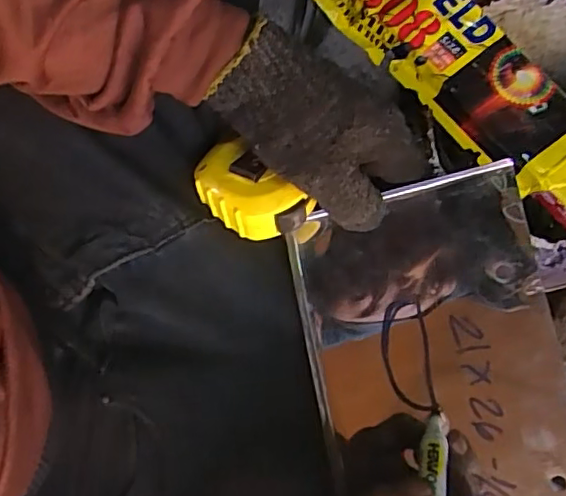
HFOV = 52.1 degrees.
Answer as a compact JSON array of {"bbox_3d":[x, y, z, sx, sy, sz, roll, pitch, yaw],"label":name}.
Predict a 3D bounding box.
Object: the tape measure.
[{"bbox_3d":[0.037,-0.035,0.340,0.173,0.038,0.061,-2,75,-1],"label":"tape measure"}]

